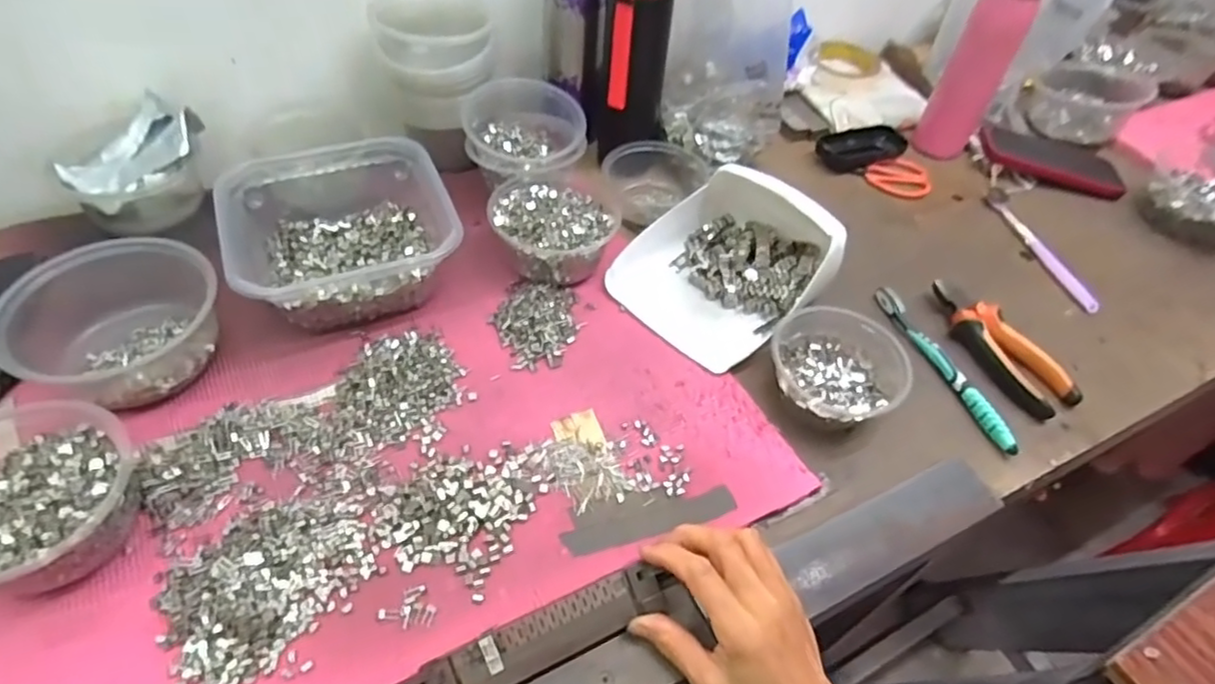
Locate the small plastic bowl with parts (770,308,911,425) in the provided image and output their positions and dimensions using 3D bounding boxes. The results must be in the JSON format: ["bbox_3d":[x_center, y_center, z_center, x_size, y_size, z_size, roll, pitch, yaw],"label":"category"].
[{"bbox_3d":[0.184,0.019,0.523,0.098,0.052,0.103,3,50,-4],"label":"small plastic bowl with parts"}]

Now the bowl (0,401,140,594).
[{"bbox_3d":[-0.345,0.096,0.383,0.112,0.070,0.107,3,50,-4],"label":"bowl"}]

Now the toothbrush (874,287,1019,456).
[{"bbox_3d":[0.296,0.017,0.568,0.018,0.012,0.185,-12,53,-16],"label":"toothbrush"}]

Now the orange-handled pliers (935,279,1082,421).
[{"bbox_3d":[0.350,0.002,0.581,0.051,0.022,0.147,-20,55,-21],"label":"orange-handled pliers"}]

